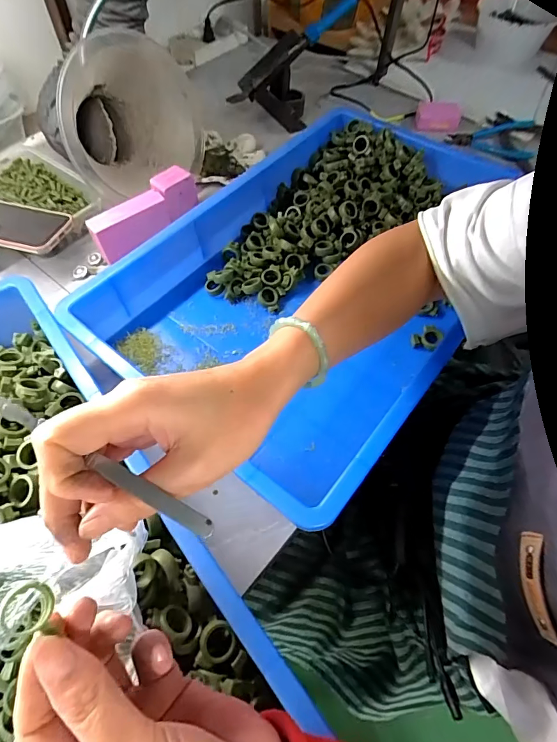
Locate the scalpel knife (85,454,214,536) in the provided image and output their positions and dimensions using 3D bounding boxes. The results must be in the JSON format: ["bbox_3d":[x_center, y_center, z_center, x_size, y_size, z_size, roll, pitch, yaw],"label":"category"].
[{"bbox_3d":[-0.061,0.060,0.200,0.065,0.004,0.009,29,62,8],"label":"scalpel knife"}]

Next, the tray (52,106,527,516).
[{"bbox_3d":[0.064,-0.126,0.528,0.357,0.077,0.537,35,65,20],"label":"tray"}]

